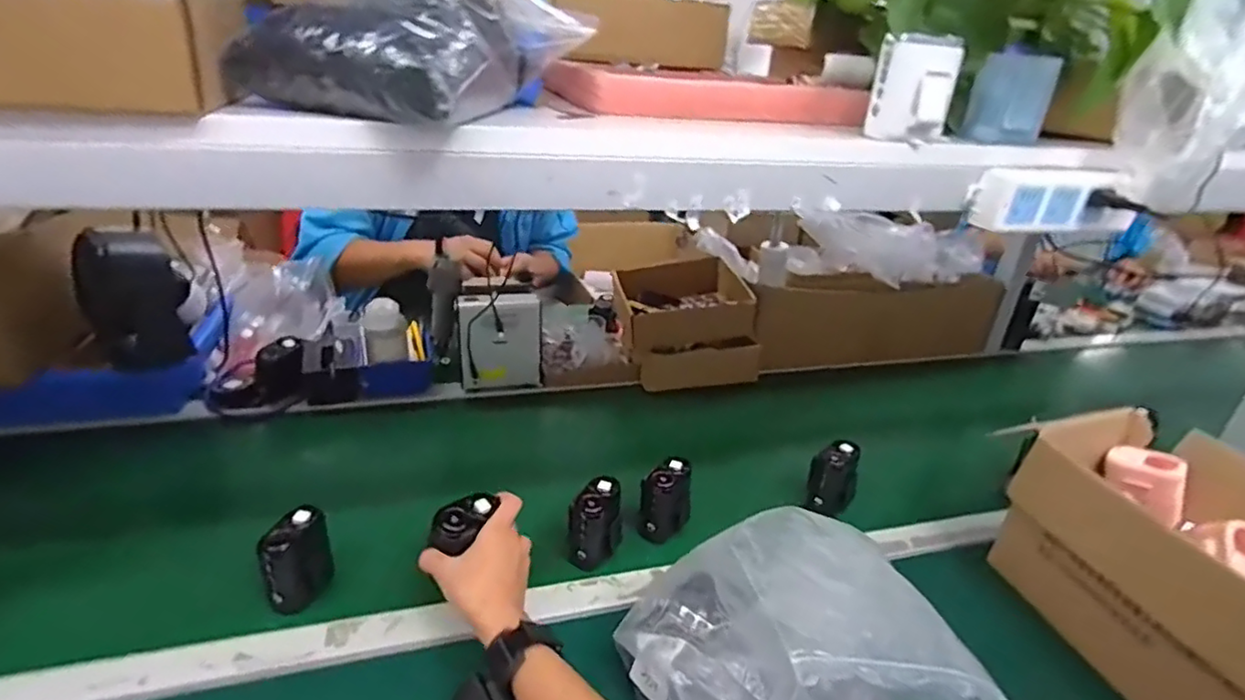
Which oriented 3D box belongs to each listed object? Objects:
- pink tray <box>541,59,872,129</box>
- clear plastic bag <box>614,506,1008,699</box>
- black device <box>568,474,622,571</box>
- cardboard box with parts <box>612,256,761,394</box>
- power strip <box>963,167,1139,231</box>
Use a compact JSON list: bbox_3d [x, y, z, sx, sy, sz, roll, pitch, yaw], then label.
[{"bbox_3d":[0.088,-0.243,0.589,0.322,0.036,0.050,-3,29,-16],"label":"pink tray"},{"bbox_3d":[0.129,0.234,0.453,0.173,0.193,0.225,-6,30,-21],"label":"clear plastic bag"},{"bbox_3d":[-0.031,0.189,0.670,0.059,0.074,0.065,6,28,2],"label":"black device"},{"bbox_3d":[0.104,-0.051,1.079,0.232,0.156,0.185,0,28,-11],"label":"cardboard box with parts"},{"bbox_3d":[0.403,-0.139,0.569,0.163,0.051,0.033,-3,29,-16],"label":"power strip"}]

